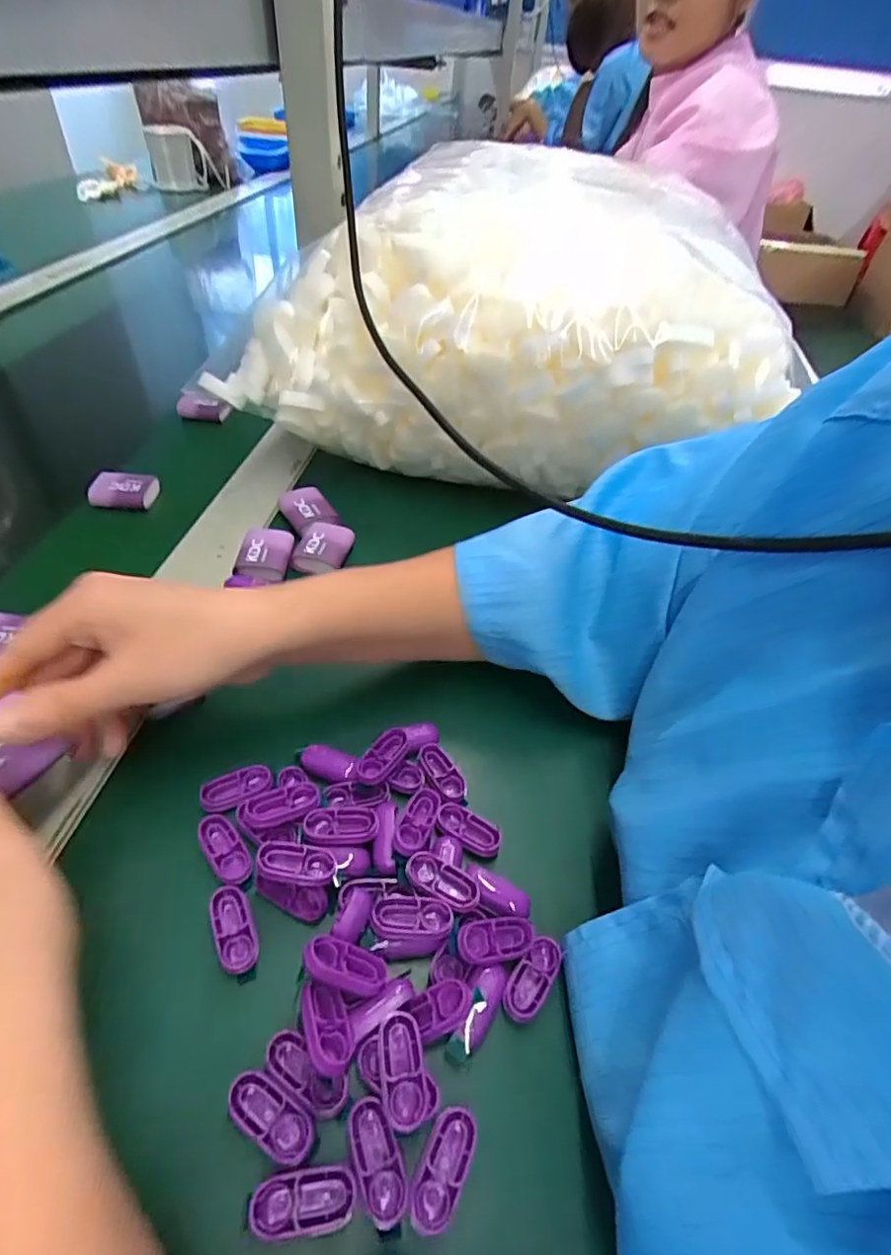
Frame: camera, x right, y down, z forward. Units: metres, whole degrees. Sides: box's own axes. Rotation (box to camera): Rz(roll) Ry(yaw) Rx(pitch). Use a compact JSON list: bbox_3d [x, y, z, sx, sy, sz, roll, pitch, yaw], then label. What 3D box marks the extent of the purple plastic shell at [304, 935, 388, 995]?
[{"bbox_3d":[-0.040,0.134,0.227,0.032,0.008,0.018,24,16,1],"label":"purple plastic shell"}]

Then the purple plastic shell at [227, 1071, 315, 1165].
[{"bbox_3d":[-0.061,0.170,0.201,0.033,0.004,0.015,26,48,17],"label":"purple plastic shell"}]

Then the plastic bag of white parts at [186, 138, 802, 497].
[{"bbox_3d":[0.047,-0.266,0.491,0.387,0.170,0.295,9,45,1],"label":"plastic bag of white parts"}]

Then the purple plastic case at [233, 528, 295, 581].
[{"bbox_3d":[-0.126,-0.050,0.404,0.034,0.018,0.044,4,45,-3],"label":"purple plastic case"}]

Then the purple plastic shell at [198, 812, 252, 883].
[{"bbox_3d":[-0.102,0.101,0.266,0.015,0.005,0.034,-28,55,-30],"label":"purple plastic shell"}]

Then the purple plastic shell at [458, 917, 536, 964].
[{"bbox_3d":[0.022,0.132,0.244,0.035,0.007,0.016,5,43,-22],"label":"purple plastic shell"}]

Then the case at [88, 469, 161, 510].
[{"bbox_3d":[-0.252,-0.108,0.453,0.048,0.017,0.026,1,46,-7],"label":"case"}]

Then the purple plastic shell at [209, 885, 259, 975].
[{"bbox_3d":[-0.089,0.126,0.243,0.016,0.004,0.034,-17,50,-22],"label":"purple plastic shell"}]

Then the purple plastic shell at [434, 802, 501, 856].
[{"bbox_3d":[0.011,0.099,0.285,0.034,0.008,0.015,22,47,14],"label":"purple plastic shell"}]

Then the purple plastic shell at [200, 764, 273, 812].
[{"bbox_3d":[-0.103,0.078,0.286,0.034,0.004,0.015,-21,52,-25],"label":"purple plastic shell"}]

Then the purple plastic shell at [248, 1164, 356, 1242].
[{"bbox_3d":[-0.047,0.189,0.190,0.033,0.005,0.016,-2,46,-9],"label":"purple plastic shell"}]

